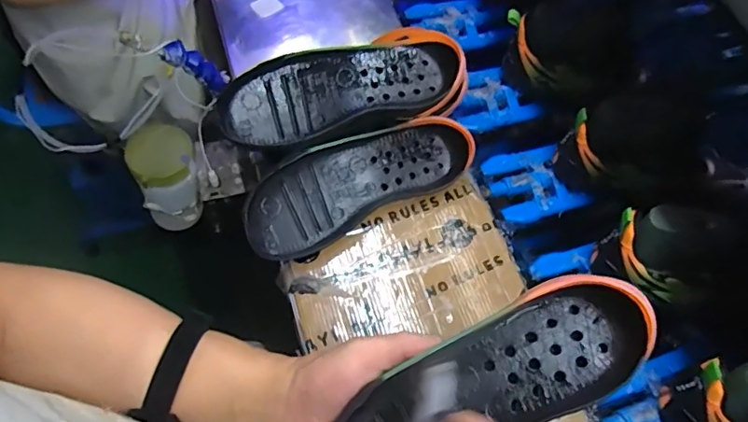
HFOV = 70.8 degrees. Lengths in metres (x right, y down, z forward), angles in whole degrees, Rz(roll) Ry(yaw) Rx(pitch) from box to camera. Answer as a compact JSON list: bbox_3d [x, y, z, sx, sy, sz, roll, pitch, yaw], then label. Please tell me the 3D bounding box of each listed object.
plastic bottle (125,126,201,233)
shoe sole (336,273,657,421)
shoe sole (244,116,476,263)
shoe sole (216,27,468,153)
[{"bbox_3d":[-0.245,-0.038,0.633,0.072,0.121,0.061,-25,66,-16],"label":"plastic bottle"},{"bbox_3d":[0.060,0.125,0.338,0.243,0.038,0.080,-32,67,-1],"label":"shoe sole"},{"bbox_3d":[-0.016,-0.032,0.537,0.241,0.040,0.088,-27,92,-16],"label":"shoe sole"},{"bbox_3d":[-0.033,-0.124,0.544,0.244,0.048,0.097,-16,86,-8],"label":"shoe sole"}]

